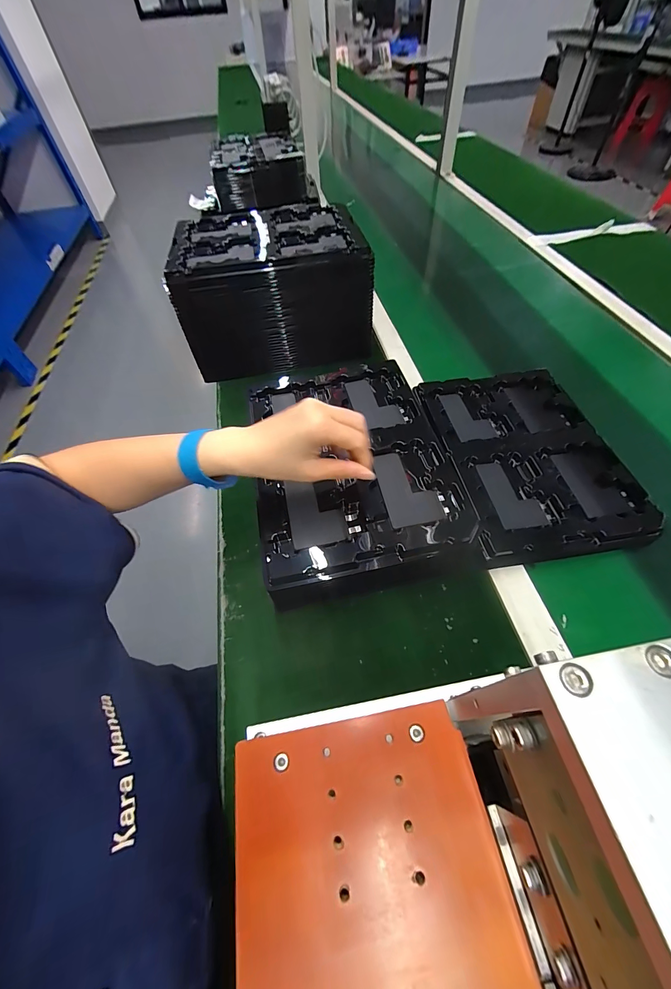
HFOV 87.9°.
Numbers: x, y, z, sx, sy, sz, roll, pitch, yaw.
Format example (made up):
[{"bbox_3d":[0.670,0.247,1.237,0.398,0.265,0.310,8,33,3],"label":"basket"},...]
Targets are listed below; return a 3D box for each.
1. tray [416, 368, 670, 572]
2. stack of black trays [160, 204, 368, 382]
[{"bbox_3d":[0.247,-0.055,0.464,0.209,0.031,0.294,-9,55,-2],"label":"tray"},{"bbox_3d":[-0.101,-0.349,0.601,0.290,0.171,0.219,-10,55,-3],"label":"stack of black trays"}]

